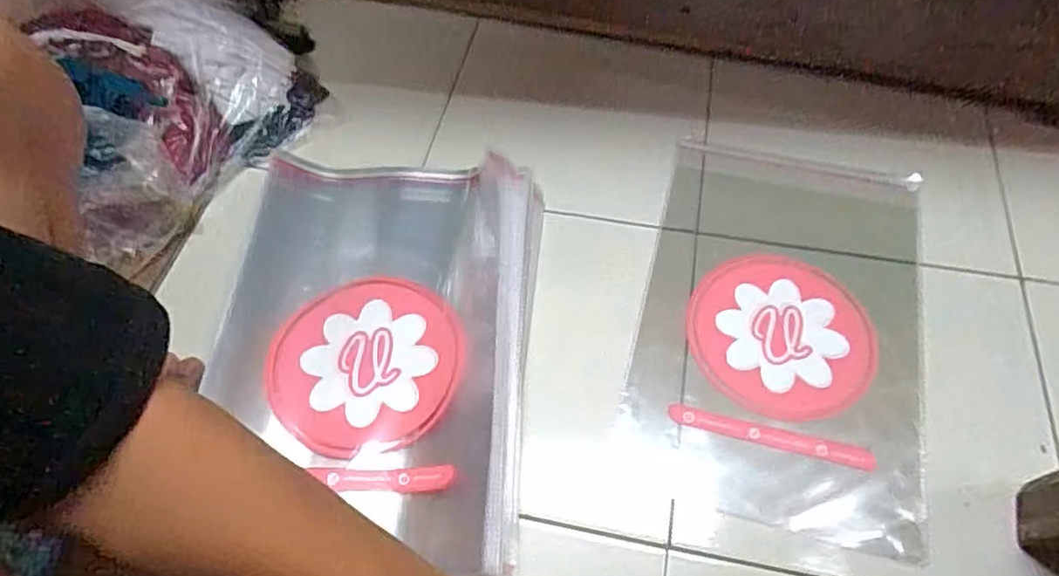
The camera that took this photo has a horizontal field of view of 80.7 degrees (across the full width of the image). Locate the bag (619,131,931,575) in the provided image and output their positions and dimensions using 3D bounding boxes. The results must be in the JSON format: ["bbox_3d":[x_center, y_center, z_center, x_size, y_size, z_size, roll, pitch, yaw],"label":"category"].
[{"bbox_3d":[0.233,0.022,0.578,0.240,0.011,0.386,14,61,9],"label":"bag"}]

